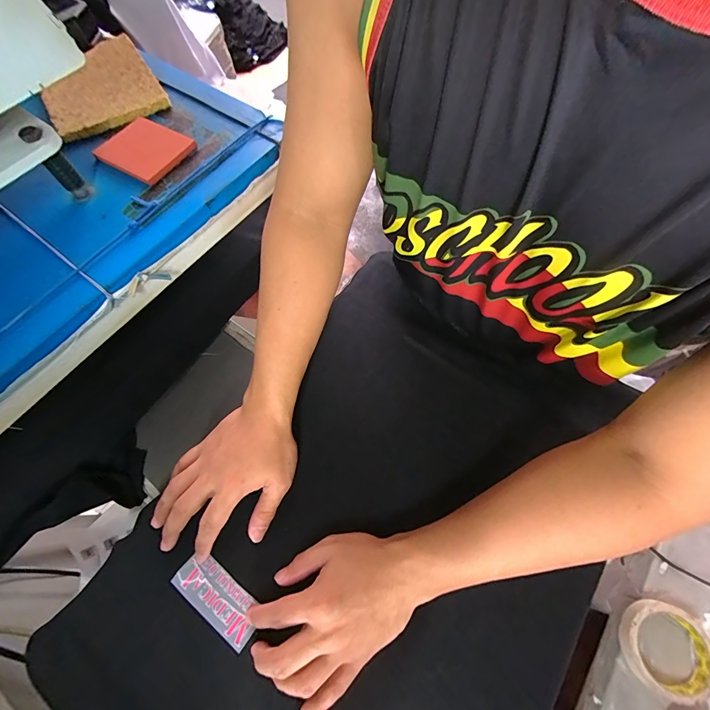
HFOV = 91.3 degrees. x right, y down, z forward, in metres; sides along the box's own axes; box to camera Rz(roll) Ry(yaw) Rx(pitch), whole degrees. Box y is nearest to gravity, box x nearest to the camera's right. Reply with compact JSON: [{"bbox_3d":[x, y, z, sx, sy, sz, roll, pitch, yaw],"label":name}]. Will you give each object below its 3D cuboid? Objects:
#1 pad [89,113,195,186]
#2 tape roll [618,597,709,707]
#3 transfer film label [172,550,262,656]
[{"bbox_3d":[-0.247,-0.245,0.409,0.094,0.008,0.082,29,71,13],"label":"pad"},{"bbox_3d":[0.368,0.346,0.409,0.089,0.024,0.096,-1,67,2],"label":"tape roll"},{"bbox_3d":[-0.133,0.234,0.336,0.091,0.004,0.040,35,72,15],"label":"transfer film label"}]

